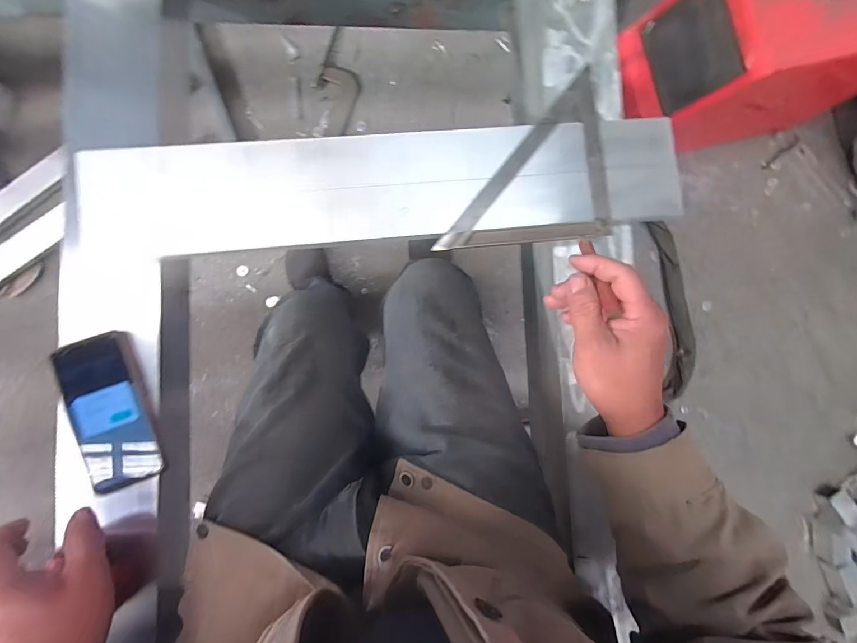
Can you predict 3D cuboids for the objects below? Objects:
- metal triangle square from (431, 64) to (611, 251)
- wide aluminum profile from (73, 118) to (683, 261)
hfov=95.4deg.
[{"bbox_3d":[0.149,-0.149,0.454,0.138,0.013,0.270,39,83,0],"label":"metal triangle square"},{"bbox_3d":[-0.038,-0.154,0.449,0.656,0.042,0.120,-5,85,-5],"label":"wide aluminum profile"}]

